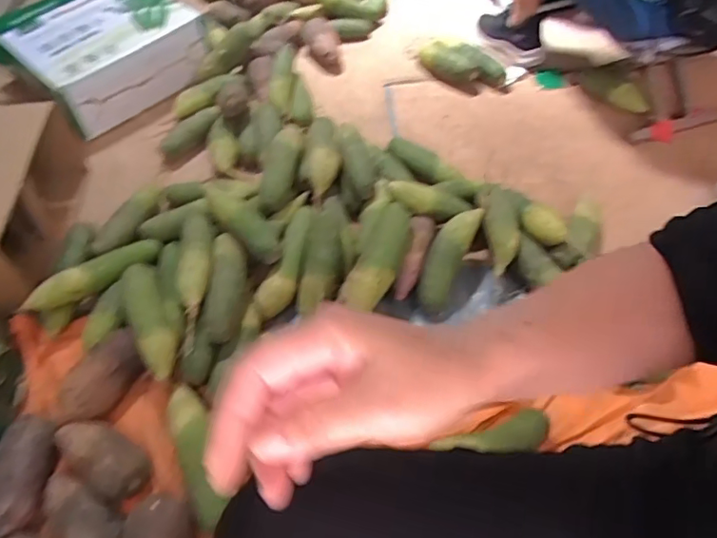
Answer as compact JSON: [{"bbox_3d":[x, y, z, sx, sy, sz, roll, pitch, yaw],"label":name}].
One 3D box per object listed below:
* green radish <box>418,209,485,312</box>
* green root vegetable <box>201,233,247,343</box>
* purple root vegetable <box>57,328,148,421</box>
[{"bbox_3d":[0.145,-0.020,0.884,0.057,0.048,0.188,26,89,16],"label":"green radish"},{"bbox_3d":[-0.208,0.027,0.860,0.060,0.050,0.197,-1,53,1],"label":"green root vegetable"},{"bbox_3d":[-0.375,0.157,0.787,0.062,0.065,0.140,32,60,23],"label":"purple root vegetable"}]

